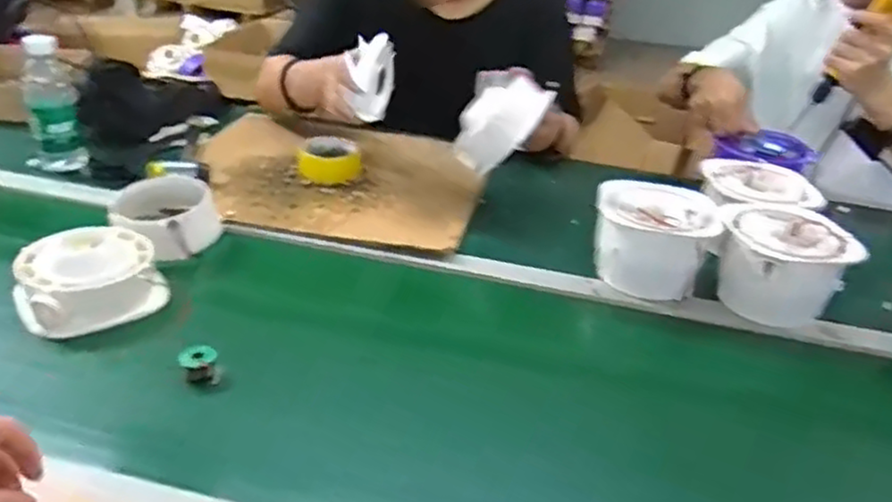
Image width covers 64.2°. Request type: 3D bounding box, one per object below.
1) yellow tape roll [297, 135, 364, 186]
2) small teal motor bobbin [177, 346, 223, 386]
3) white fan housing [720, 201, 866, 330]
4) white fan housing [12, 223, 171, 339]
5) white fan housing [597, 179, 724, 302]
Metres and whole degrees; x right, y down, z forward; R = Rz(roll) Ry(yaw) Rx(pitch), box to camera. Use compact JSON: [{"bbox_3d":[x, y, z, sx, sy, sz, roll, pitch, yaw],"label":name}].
[{"bbox_3d":[-0.181,-0.142,1.108,0.098,0.040,0.097,0,31,-9],"label":"yellow tape roll"},{"bbox_3d":[-0.237,0.110,0.687,0.036,0.035,0.030,-7,32,-19],"label":"small teal motor bobbin"},{"bbox_3d":[0.395,0.021,0.847,0.131,0.104,0.149,-21,39,-37],"label":"white fan housing"},{"bbox_3d":[-0.388,0.029,0.770,0.137,0.069,0.104,-19,38,-35],"label":"white fan housing"},{"bbox_3d":[0.255,-0.013,0.892,0.141,0.106,0.109,8,30,6],"label":"white fan housing"}]

